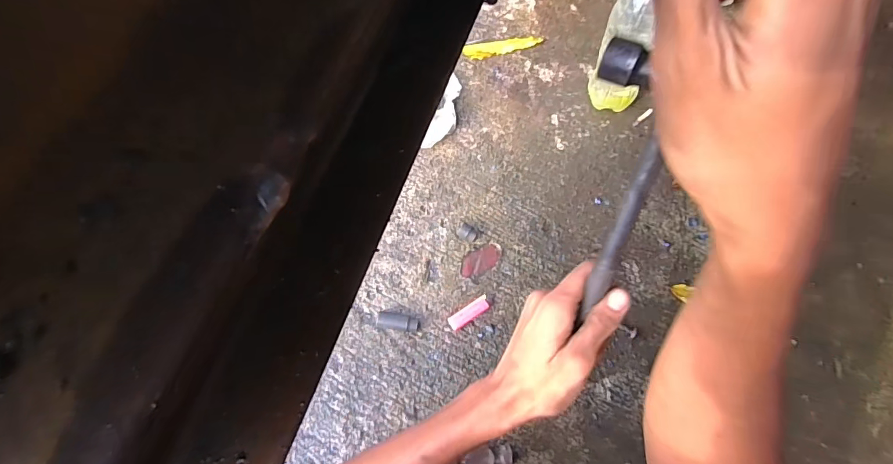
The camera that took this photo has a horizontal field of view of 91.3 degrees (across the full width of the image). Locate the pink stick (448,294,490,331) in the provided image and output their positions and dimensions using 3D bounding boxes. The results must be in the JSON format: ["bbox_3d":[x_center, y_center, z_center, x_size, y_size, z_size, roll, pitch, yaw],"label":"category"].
[{"bbox_3d":[0.037,0.131,0.709,0.072,0.014,0.024,-30,73,-13],"label":"pink stick"}]

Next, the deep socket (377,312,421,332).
[{"bbox_3d":[-0.075,0.146,0.697,0.067,0.025,0.023,10,69,2],"label":"deep socket"}]

